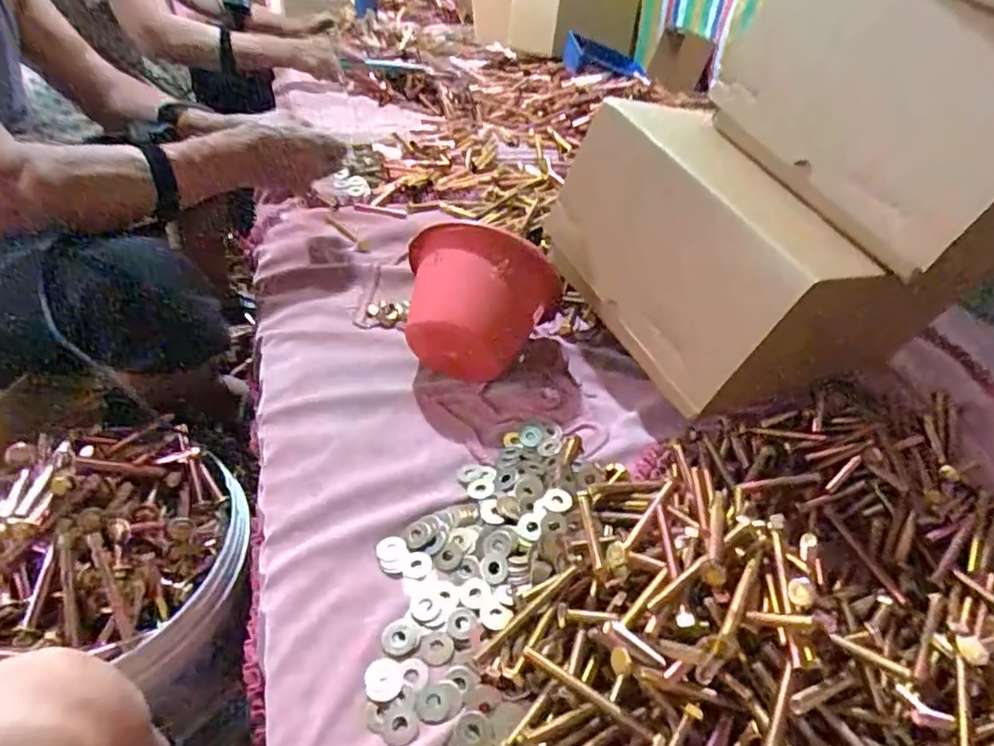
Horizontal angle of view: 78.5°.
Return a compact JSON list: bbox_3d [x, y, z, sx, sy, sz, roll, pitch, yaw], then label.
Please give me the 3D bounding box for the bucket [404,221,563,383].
[{"bbox_3d":[-0.017,-0.076,0.663,0.168,0.146,0.109,6,42,-1],"label":"bucket"}]

